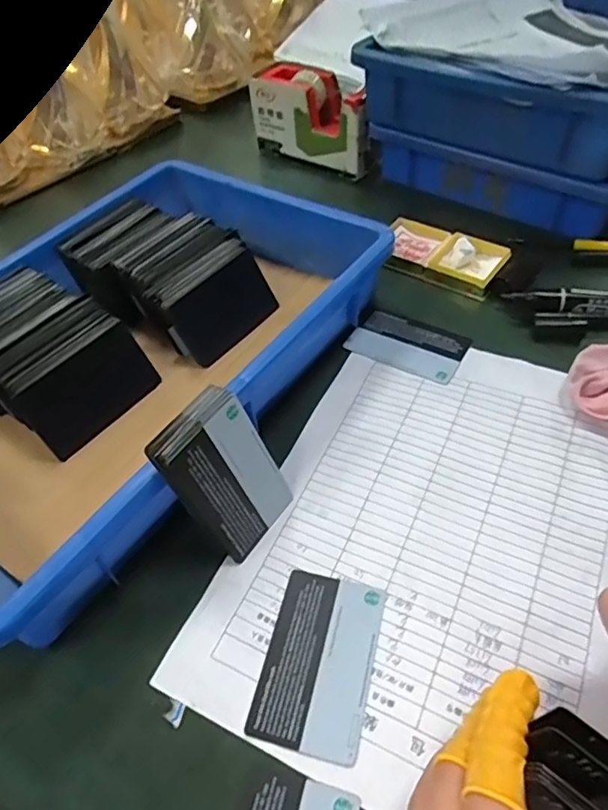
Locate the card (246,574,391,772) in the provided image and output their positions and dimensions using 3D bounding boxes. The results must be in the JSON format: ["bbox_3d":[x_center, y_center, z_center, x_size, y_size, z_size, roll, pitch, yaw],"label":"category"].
[{"bbox_3d":[0.008,0.129,0.289,0.053,0.004,0.084,11,50,13],"label":"card"}]

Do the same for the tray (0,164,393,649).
[{"bbox_3d":[-0.134,-0.043,0.407,0.247,0.059,0.358,27,57,24],"label":"tray"}]

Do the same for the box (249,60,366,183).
[{"bbox_3d":[0.012,-0.306,0.604,0.140,0.079,0.053,26,57,23],"label":"box"}]

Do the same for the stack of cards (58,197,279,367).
[{"bbox_3d":[-0.105,-0.105,0.459,0.160,0.050,0.102,25,56,23],"label":"stack of cards"}]

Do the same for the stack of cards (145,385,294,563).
[{"bbox_3d":[-0.043,0.041,0.315,0.014,0.089,0.057,10,48,43],"label":"stack of cards"}]

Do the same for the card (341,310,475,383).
[{"bbox_3d":[0.079,-0.048,0.431,0.084,0.004,0.050,23,56,22],"label":"card"}]

